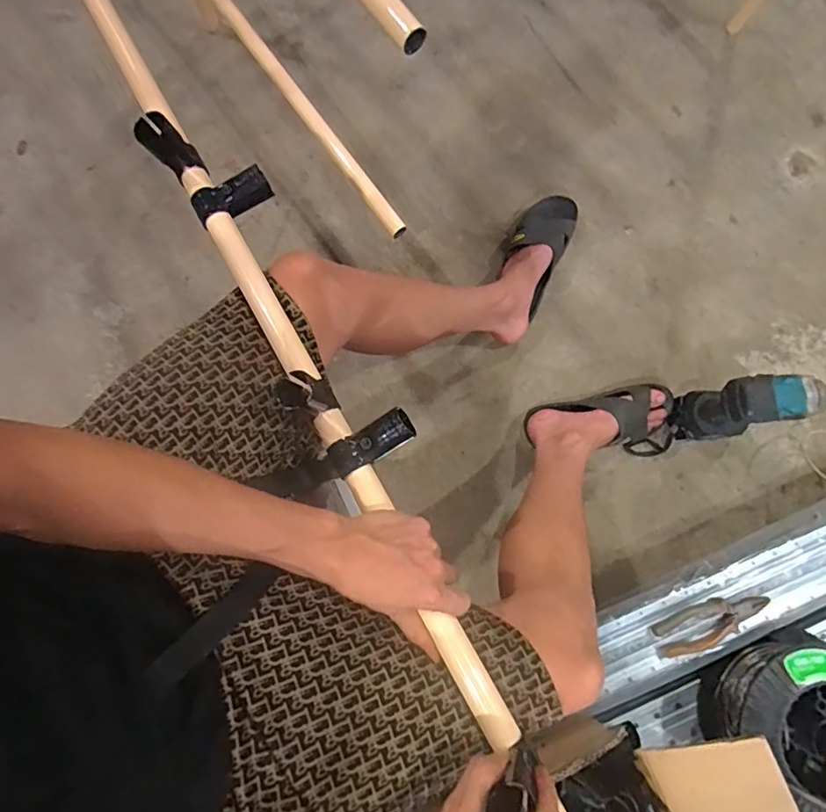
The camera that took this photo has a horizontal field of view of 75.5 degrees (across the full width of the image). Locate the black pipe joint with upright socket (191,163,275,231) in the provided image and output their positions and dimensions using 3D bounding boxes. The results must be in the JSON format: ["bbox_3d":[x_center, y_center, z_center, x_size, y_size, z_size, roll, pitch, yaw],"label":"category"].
[{"bbox_3d":[-0.192,-0.222,0.564,0.082,0.034,0.036,-30,84,-5],"label":"black pipe joint with upright socket"}]

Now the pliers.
[{"bbox_3d":[0.412,0.297,0.733,0.158,0.012,0.053,-22,83,-4],"label":"pliers"}]

